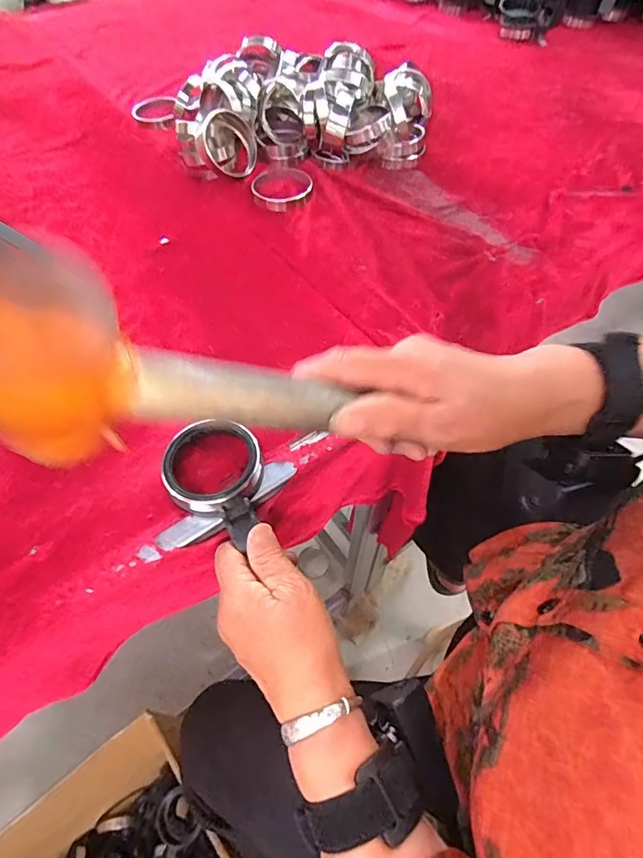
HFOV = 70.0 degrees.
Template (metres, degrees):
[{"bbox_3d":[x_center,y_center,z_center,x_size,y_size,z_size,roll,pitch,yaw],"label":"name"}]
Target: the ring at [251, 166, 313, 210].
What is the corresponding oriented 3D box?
[{"bbox_3d":[-0.046,-0.288,0.541,0.069,0.010,0.087,12,57,10],"label":"ring"}]

